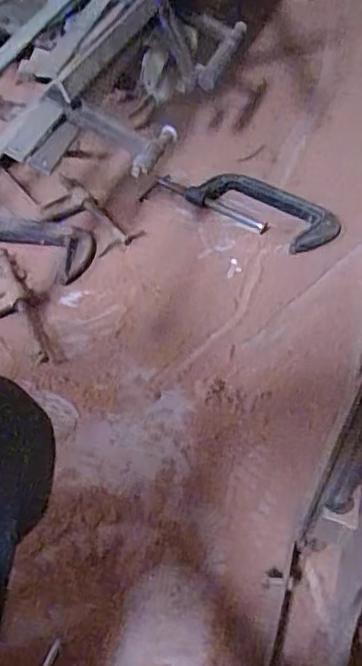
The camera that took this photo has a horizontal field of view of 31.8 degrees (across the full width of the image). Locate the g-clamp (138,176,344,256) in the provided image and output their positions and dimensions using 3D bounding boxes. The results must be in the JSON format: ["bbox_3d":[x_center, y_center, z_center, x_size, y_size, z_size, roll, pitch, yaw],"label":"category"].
[{"bbox_3d":[0.100,-0.212,1.030,0.317,0.037,0.137,17,50,16],"label":"g-clamp"}]

